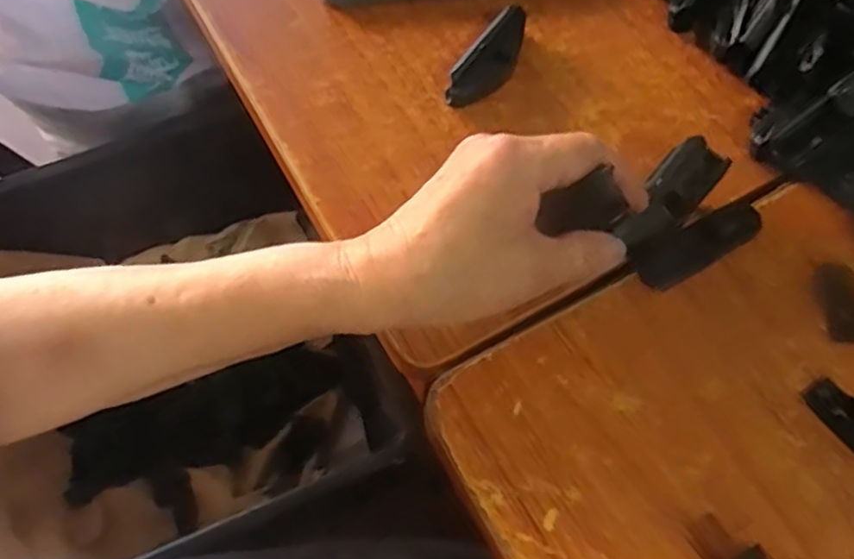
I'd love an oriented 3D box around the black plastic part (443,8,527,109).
[{"bbox_3d":[0.039,-0.129,0.401,0.023,0.023,0.073,34,71,10],"label":"black plastic part"}]

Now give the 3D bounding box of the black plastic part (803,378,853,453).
[{"bbox_3d":[0.206,0.066,0.335,0.023,0.008,0.042,-37,75,-16],"label":"black plastic part"}]

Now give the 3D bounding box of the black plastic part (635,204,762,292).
[{"bbox_3d":[0.146,-0.018,0.365,0.073,0.022,0.021,-26,72,-12],"label":"black plastic part"}]

